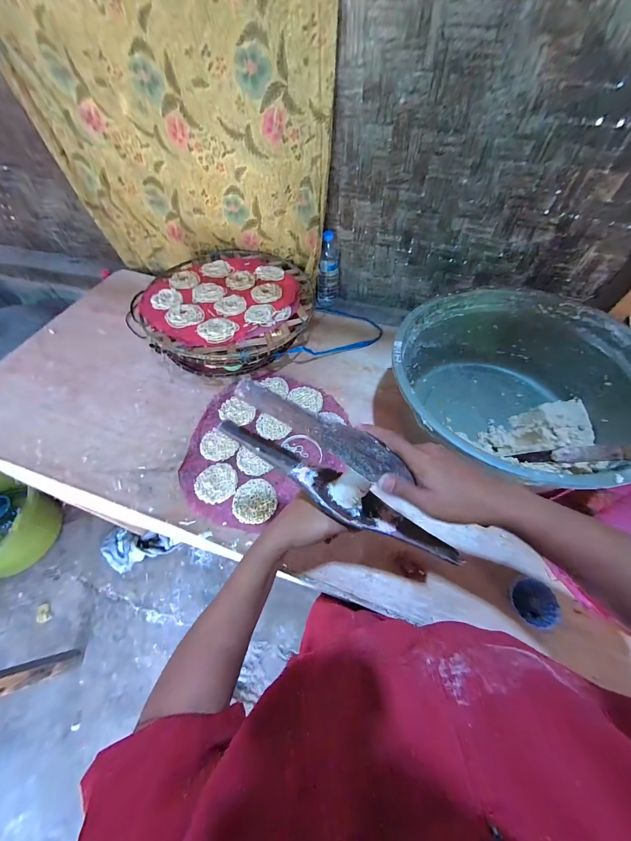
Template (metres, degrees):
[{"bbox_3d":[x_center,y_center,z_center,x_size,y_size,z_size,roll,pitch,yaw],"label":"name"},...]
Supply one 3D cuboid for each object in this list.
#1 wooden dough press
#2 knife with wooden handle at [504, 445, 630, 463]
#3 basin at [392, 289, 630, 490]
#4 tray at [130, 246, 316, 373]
[{"bbox_3d":[0.045,0.069,0.339,0.314,0.100,0.070,40,62,-13],"label":"wooden dough press"},{"bbox_3d":[0.389,0.046,0.414,0.018,0.216,0.020,44,62,-18],"label":"knife with wooden handle"},{"bbox_3d":[0.345,-0.052,0.559,0.387,0.179,0.391,-1,57,2],"label":"basin"},{"bbox_3d":[-0.214,-0.294,0.787,0.390,0.114,0.429,-1,57,2],"label":"tray"}]

